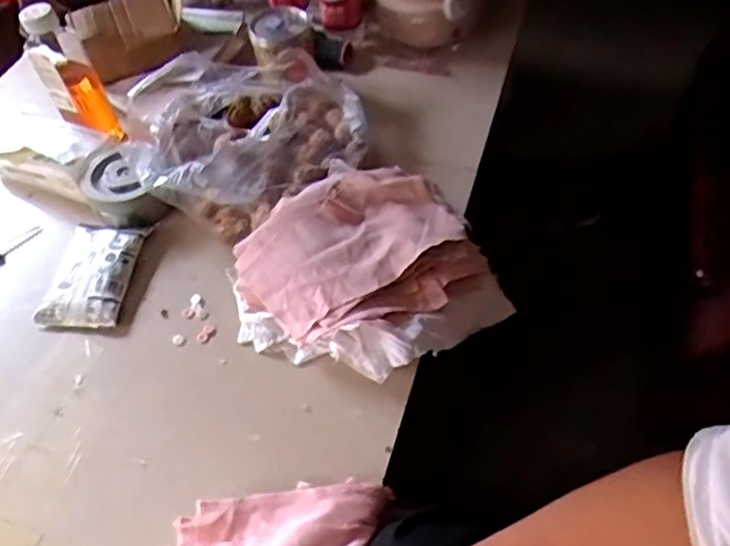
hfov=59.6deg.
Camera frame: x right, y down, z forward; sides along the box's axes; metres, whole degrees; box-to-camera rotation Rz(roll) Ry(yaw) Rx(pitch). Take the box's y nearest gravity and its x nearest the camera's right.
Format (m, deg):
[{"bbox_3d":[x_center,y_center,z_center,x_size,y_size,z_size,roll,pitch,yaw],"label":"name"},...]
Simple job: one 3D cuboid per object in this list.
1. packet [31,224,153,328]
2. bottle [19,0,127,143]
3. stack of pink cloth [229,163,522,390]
[{"bbox_3d":[-0.313,-0.001,0.740,0.095,0.034,0.140,4,54,8],"label":"packet"},{"bbox_3d":[-0.370,-0.253,0.810,0.071,0.175,0.063,4,43,35],"label":"bottle"},{"bbox_3d":[-0.003,-0.002,0.695,0.277,0.081,0.236,-26,56,-14],"label":"stack of pink cloth"}]

